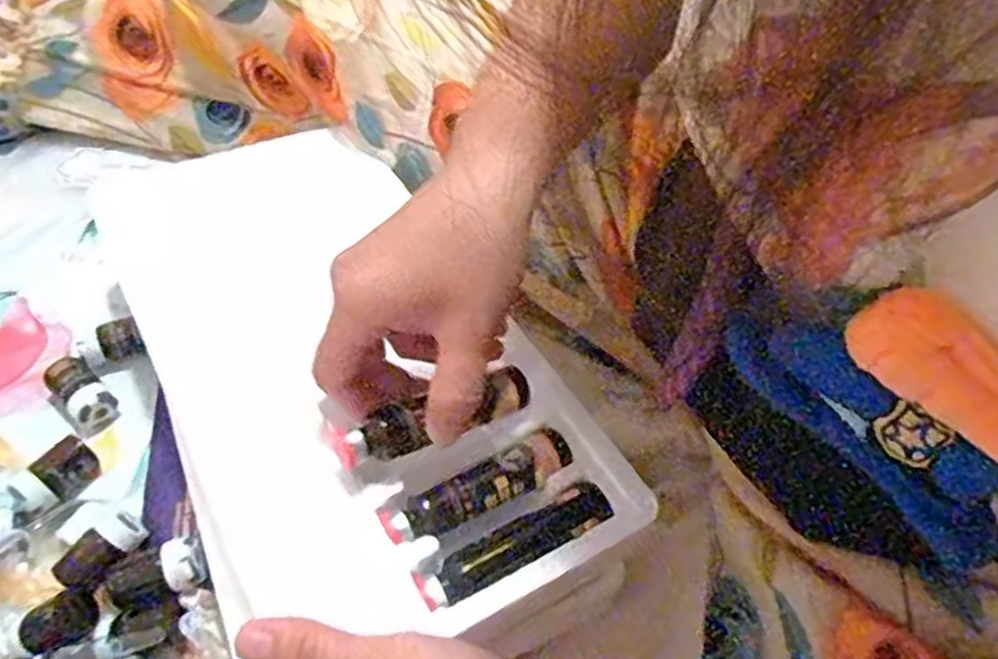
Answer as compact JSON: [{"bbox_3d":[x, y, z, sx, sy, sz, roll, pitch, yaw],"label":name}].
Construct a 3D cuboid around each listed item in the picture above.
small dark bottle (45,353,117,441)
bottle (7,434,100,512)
[{"bbox_3d":[-0.218,0.034,0.391,0.037,0.019,0.023,37,59,26],"label":"small dark bottle"},{"bbox_3d":[-0.213,0.071,0.364,0.018,0.019,0.035,31,57,23],"label":"bottle"}]

